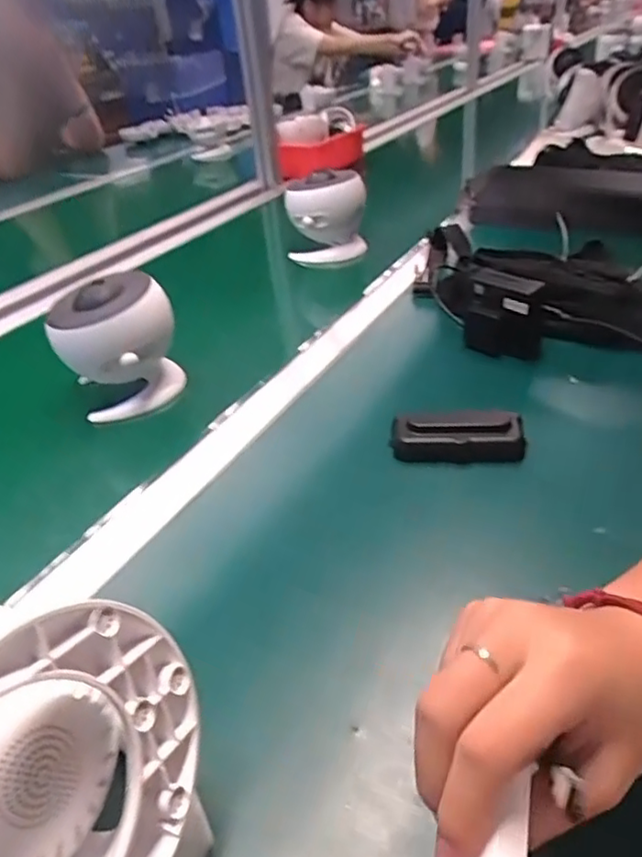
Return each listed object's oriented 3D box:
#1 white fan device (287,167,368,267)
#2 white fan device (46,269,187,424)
[{"bbox_3d":[0.008,-0.314,0.914,0.117,0.122,0.126,-4,35,2],"label":"white fan device"},{"bbox_3d":[-0.197,-0.080,0.602,0.109,0.112,0.083,-19,37,-18],"label":"white fan device"}]

